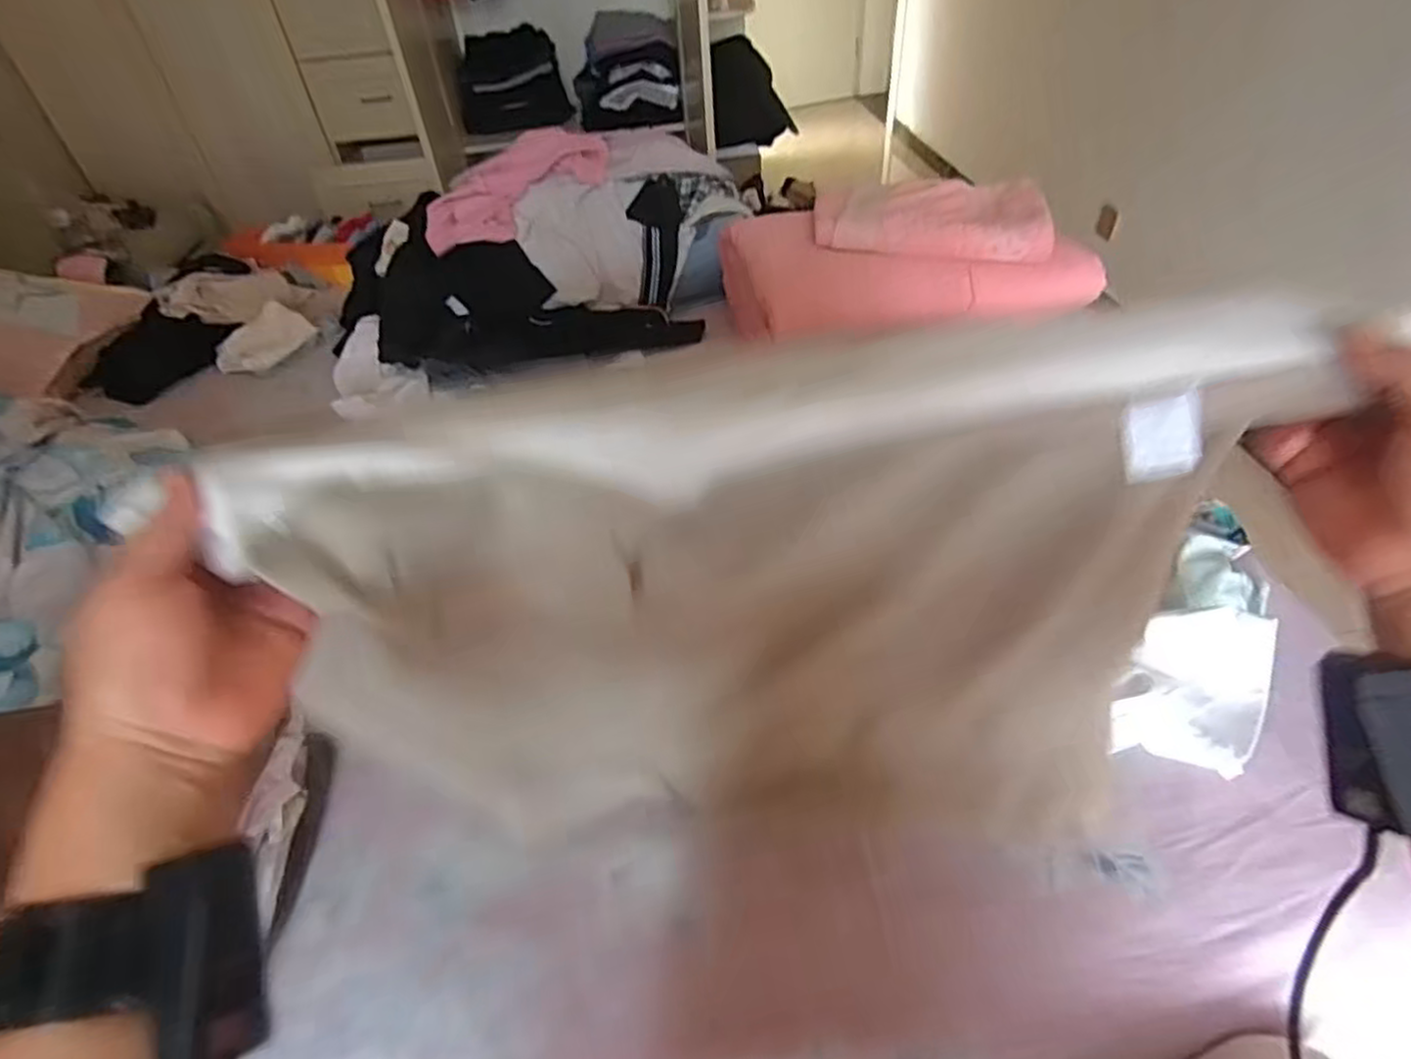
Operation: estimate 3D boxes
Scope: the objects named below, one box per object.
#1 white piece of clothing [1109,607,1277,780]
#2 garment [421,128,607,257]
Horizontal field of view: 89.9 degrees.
[{"bbox_3d":[0.493,0.158,0.708,0.120,0.090,0.151,29,54,31],"label":"white piece of clothing"},{"bbox_3d":[-0.366,-0.684,1.399,0.426,0.101,0.173,-36,51,-27],"label":"garment"}]

